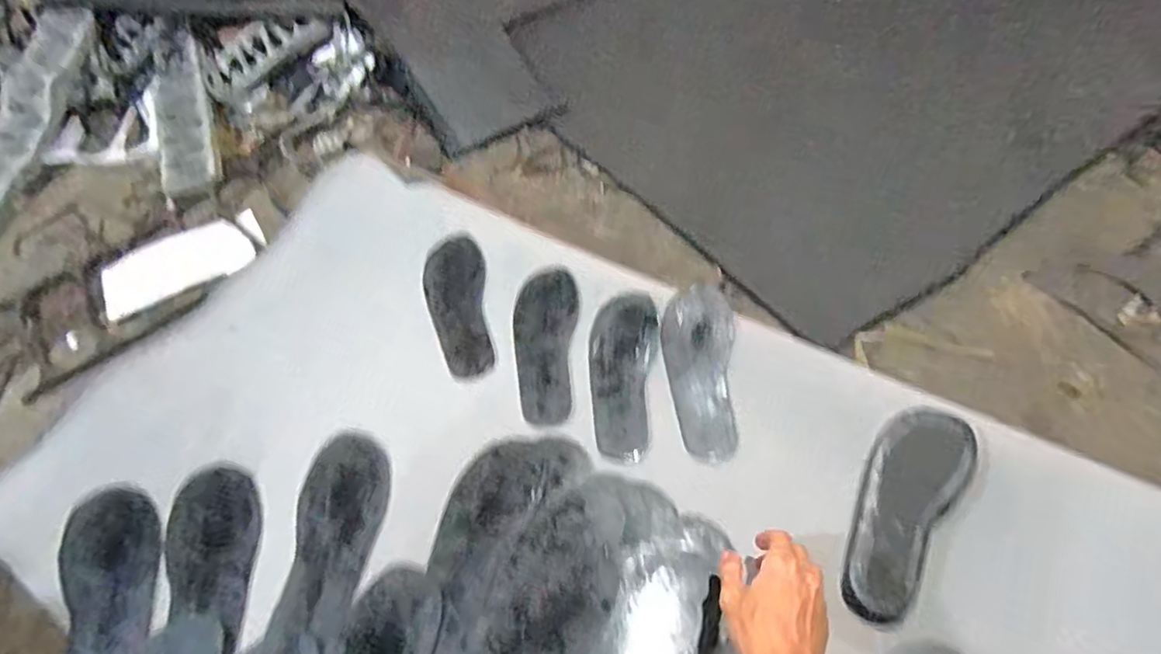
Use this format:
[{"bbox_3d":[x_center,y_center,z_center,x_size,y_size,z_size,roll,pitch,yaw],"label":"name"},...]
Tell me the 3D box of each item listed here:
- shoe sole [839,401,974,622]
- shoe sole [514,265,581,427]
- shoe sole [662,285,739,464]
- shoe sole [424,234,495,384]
[{"bbox_3d":[0.338,0.191,0.653,0.091,0.017,0.236,26,70,27],"label":"shoe sole"},{"bbox_3d":[-0.050,0.021,0.838,0.089,0.013,0.241,0,59,9],"label":"shoe sole"},{"bbox_3d":[0.151,0.054,0.782,0.087,0.011,0.228,0,67,11],"label":"shoe sole"},{"bbox_3d":[-0.169,-0.031,0.848,0.082,0.006,0.219,-9,65,-3],"label":"shoe sole"}]

